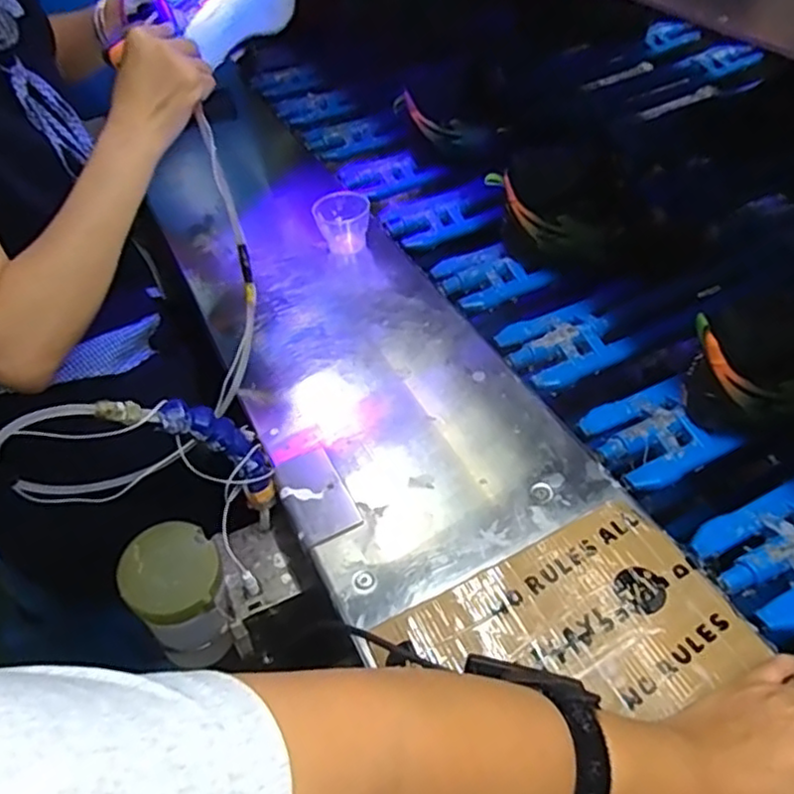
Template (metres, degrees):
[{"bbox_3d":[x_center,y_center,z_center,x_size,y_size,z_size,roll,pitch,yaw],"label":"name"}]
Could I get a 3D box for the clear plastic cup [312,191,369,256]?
[{"bbox_3d":[-0.064,-0.203,0.779,0.061,0.051,0.057,-5,41,5],"label":"clear plastic cup"}]

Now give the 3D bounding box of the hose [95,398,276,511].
[{"bbox_3d":[-0.141,0.035,0.494,0.040,0.171,0.020,-36,48,7],"label":"hose"}]

